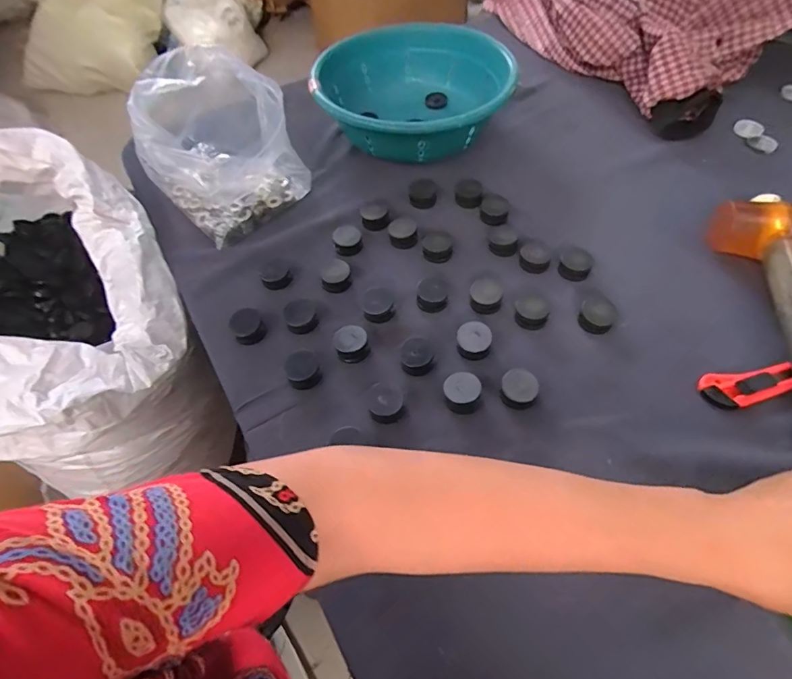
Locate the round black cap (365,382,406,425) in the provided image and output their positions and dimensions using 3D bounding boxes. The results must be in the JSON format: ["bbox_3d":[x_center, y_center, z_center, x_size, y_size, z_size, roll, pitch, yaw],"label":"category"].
[{"bbox_3d":[-0.009,0.054,0.416,0.031,0.016,0.034,-2,56,3],"label":"round black cap"}]

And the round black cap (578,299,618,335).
[{"bbox_3d":[0.198,-0.023,0.458,0.027,0.021,0.030,-36,61,-19],"label":"round black cap"}]

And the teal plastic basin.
[{"bbox_3d":[0.019,-0.329,0.637,0.256,0.078,0.249,-2,56,3],"label":"teal plastic basin"}]

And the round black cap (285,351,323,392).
[{"bbox_3d":[-0.086,0.029,0.436,0.031,0.018,0.031,-2,56,3],"label":"round black cap"}]

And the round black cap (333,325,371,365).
[{"bbox_3d":[-0.043,0.003,0.449,0.031,0.025,0.028,-12,56,-5],"label":"round black cap"}]

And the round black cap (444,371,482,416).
[{"bbox_3d":[0.059,0.047,0.413,0.031,0.021,0.031,-2,56,3],"label":"round black cap"}]

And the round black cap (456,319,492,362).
[{"bbox_3d":[0.075,0.001,0.444,0.032,0.017,0.034,-2,56,3],"label":"round black cap"}]

